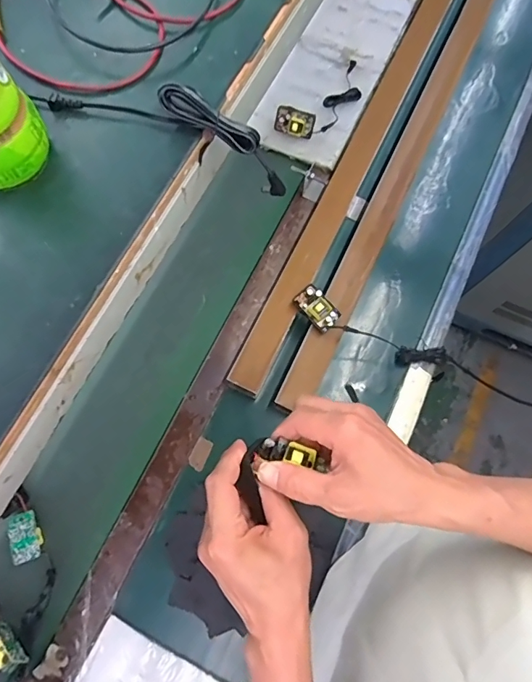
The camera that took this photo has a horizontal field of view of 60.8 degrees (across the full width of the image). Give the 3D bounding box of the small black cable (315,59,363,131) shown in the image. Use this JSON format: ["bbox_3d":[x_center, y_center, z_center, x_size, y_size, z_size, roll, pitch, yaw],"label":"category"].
[{"bbox_3d":[0.144,-0.463,0.866,0.051,0.026,0.198,29,75,7],"label":"small black cable"}]

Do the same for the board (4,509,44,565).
[{"bbox_3d":[-0.340,0.277,0.643,0.041,0.026,0.064,-22,76,-7],"label":"board"}]

